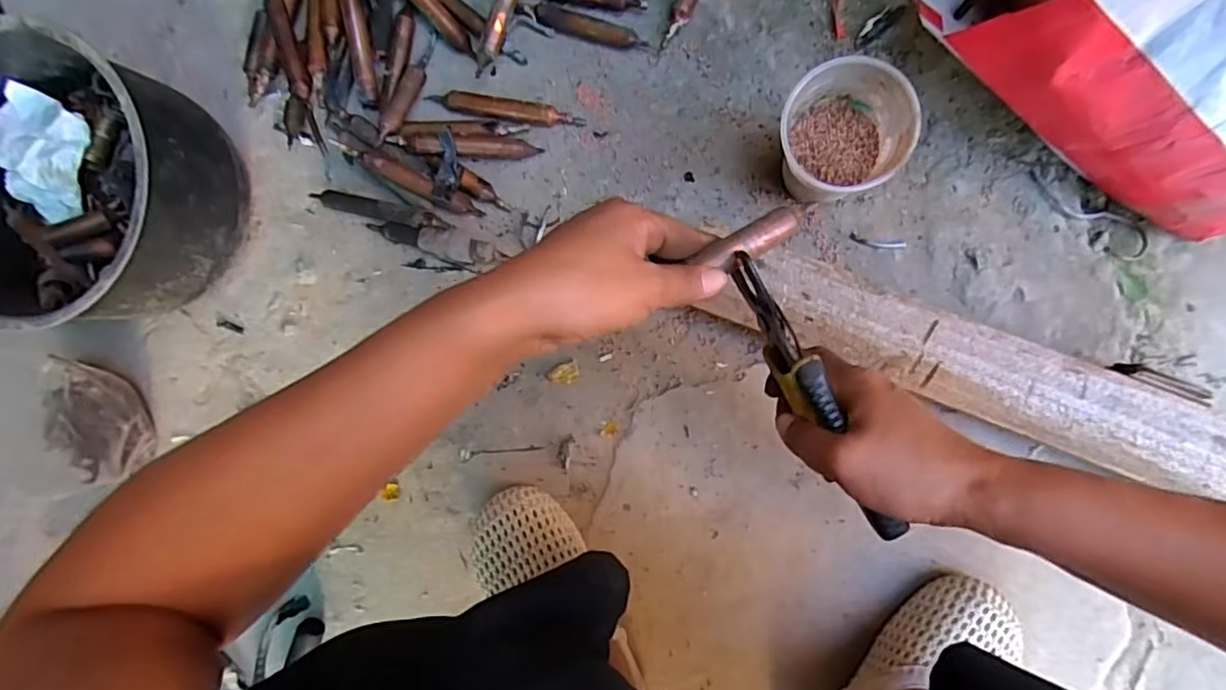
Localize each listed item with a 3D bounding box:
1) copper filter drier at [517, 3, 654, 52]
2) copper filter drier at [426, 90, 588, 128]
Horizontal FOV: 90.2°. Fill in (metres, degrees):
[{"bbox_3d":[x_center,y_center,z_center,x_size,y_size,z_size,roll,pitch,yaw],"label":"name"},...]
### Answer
[{"bbox_3d":[-0.024,-0.293,0.563,0.125,0.014,0.019,17,92,6],"label":"copper filter drier"},{"bbox_3d":[-0.102,-0.220,0.570,0.149,0.016,0.019,11,91,6],"label":"copper filter drier"}]

